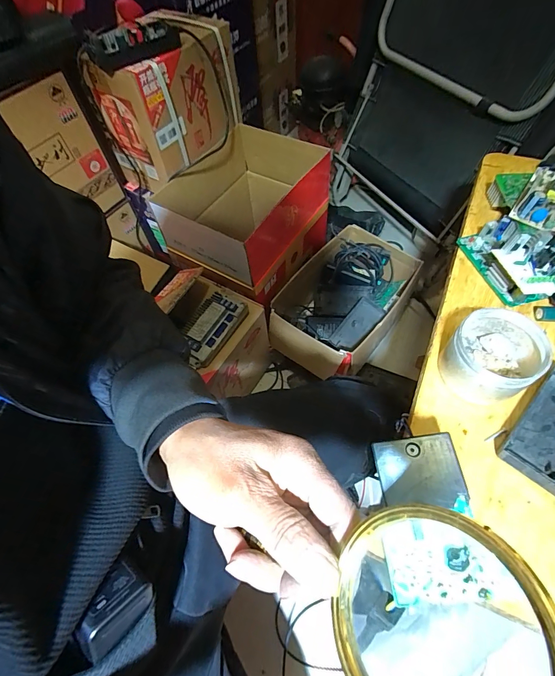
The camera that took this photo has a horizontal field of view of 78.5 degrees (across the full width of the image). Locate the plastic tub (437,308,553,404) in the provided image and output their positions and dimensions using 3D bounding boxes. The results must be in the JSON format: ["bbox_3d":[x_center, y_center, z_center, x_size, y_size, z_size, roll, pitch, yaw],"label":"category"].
[{"bbox_3d":[0.221,0.020,0.353,0.081,0.062,0.087,-1,60,2],"label":"plastic tub"}]

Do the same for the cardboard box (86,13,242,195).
[{"bbox_3d":[-0.254,-0.582,0.848,0.209,0.276,0.313,34,67,20],"label":"cardboard box"}]

